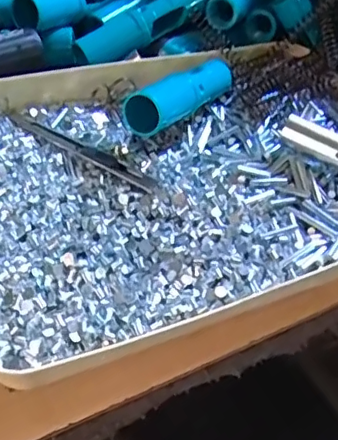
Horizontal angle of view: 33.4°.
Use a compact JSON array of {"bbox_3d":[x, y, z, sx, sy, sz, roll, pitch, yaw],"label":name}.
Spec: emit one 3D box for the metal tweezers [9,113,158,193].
[{"bbox_3d":[-0.061,-0.051,0.390,0.130,0.006,0.012,31,53,22],"label":"metal tweezers"}]

